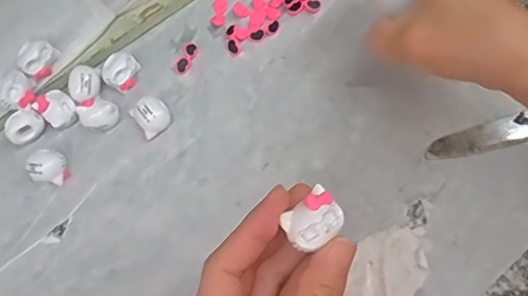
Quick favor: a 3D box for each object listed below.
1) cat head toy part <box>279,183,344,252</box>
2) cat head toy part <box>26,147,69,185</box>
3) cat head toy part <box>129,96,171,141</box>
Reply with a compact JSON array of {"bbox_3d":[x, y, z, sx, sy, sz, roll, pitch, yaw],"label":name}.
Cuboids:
[{"bbox_3d":[0.021,0.030,0.237,0.024,0.007,0.020,-41,74,-11],"label":"cat head toy part"},{"bbox_3d":[-0.142,0.012,0.371,0.025,0.017,0.024,-1,71,2],"label":"cat head toy part"},{"bbox_3d":[-0.075,-0.021,0.378,0.022,0.020,0.022,-33,73,-9],"label":"cat head toy part"}]

